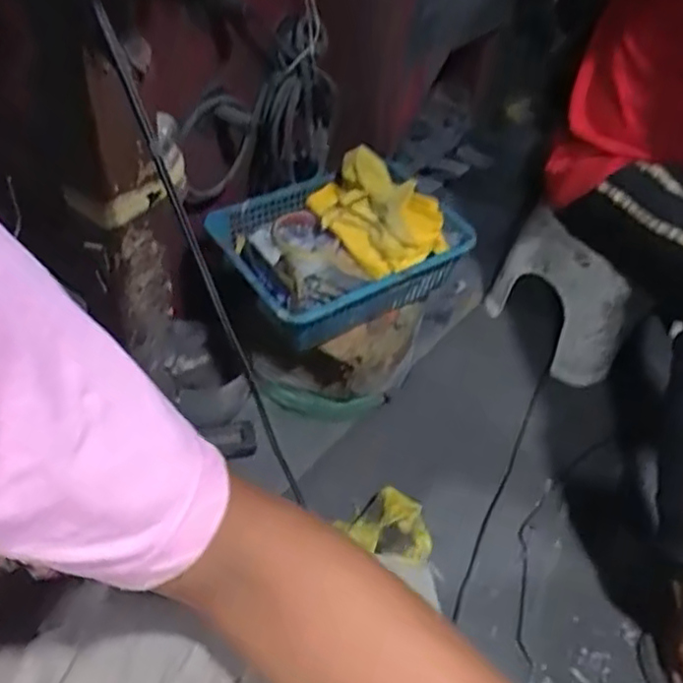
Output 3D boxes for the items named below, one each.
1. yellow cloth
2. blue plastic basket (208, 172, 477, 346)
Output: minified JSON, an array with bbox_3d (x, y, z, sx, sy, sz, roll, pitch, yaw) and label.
[{"bbox_3d":[0.058,-0.174,0.933,0.138,0.075,0.184,-24,53,-27],"label":"yellow cloth"},{"bbox_3d":[0.002,-0.125,0.925,0.306,0.084,0.229,-22,52,-26],"label":"blue plastic basket"}]

